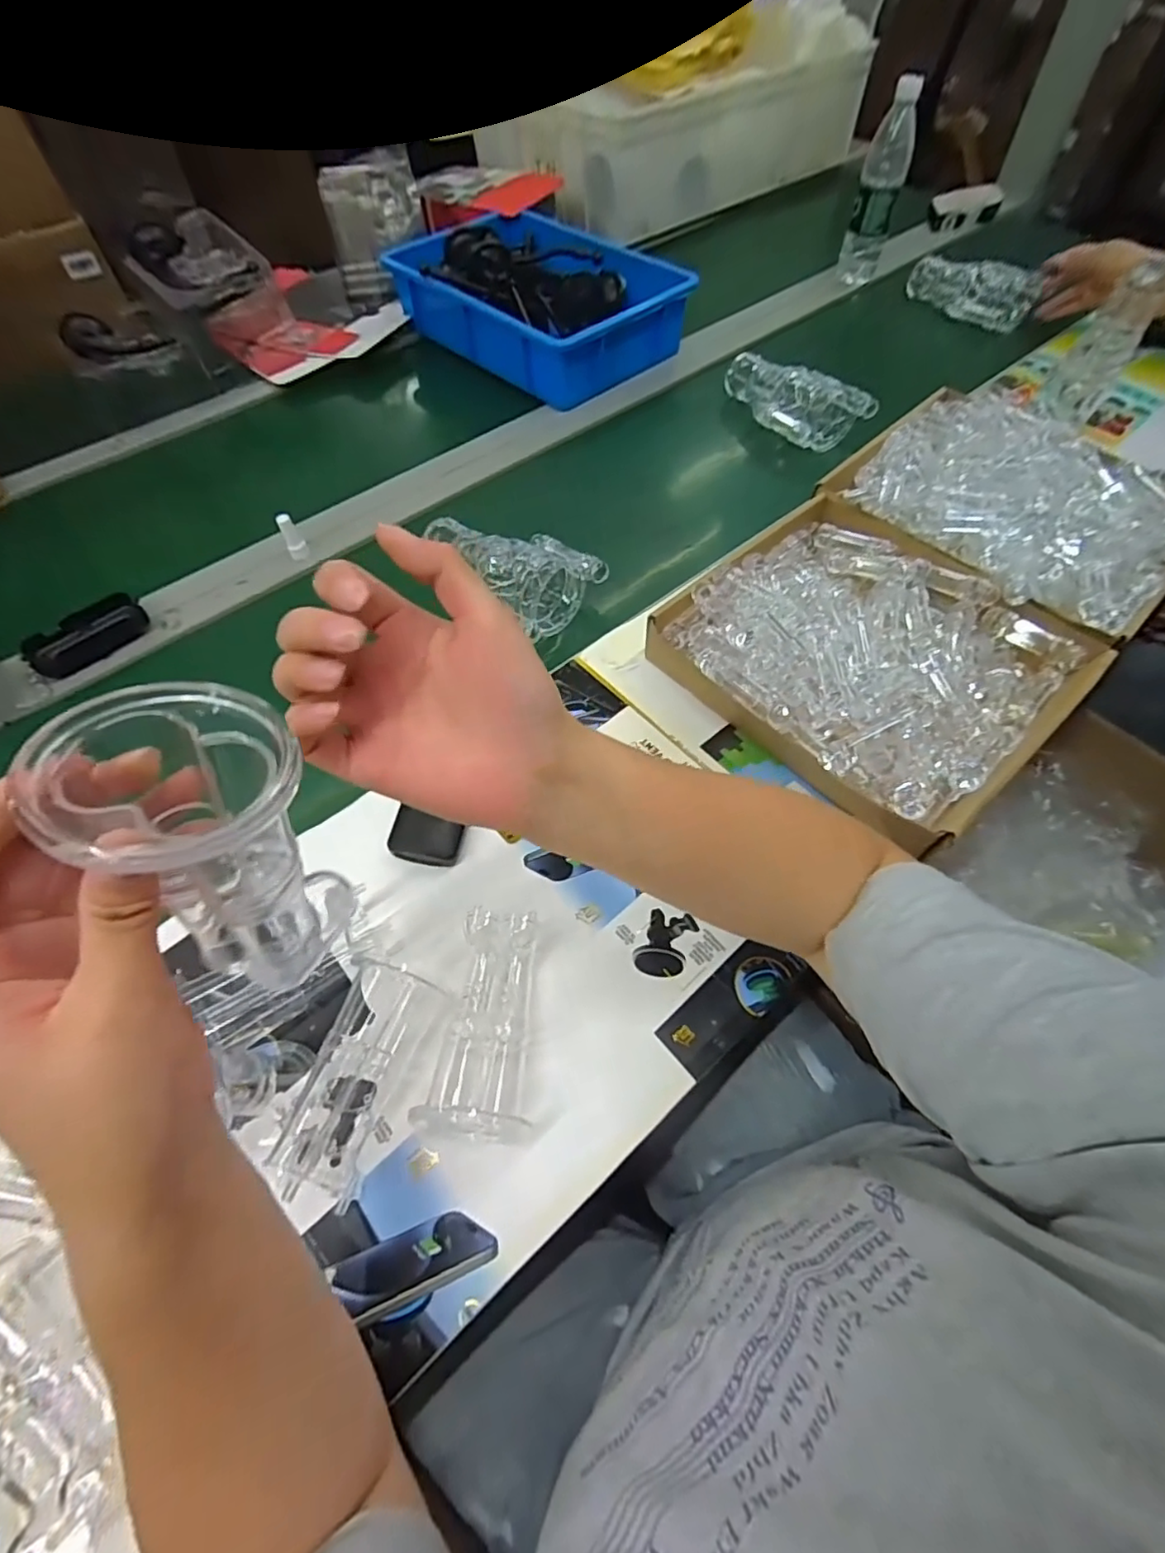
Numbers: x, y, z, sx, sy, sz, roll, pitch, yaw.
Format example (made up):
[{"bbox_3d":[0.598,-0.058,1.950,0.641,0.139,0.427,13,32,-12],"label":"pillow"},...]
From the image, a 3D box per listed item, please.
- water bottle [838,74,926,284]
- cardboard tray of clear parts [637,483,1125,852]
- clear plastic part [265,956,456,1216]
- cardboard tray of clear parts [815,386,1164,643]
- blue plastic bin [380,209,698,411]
[{"bbox_3d":[0.478,-0.945,0.971,0.071,0.224,0.069,16,60,11],"label":"water bottle"},{"bbox_3d":[0.258,-0.116,0.547,0.288,0.070,0.308,-37,66,-19],"label":"cardboard tray of clear parts"},{"bbox_3d":[-0.138,0.187,0.377,0.064,0.060,0.126,17,61,10],"label":"clear plastic part"},{"bbox_3d":[0.455,-0.292,0.627,0.285,0.059,0.322,-37,65,-20],"label":"cardboard tray of clear parts"},{"bbox_3d":[-0.063,-0.724,0.907,0.275,0.093,0.400,-41,66,-21],"label":"blue plastic bin"}]

